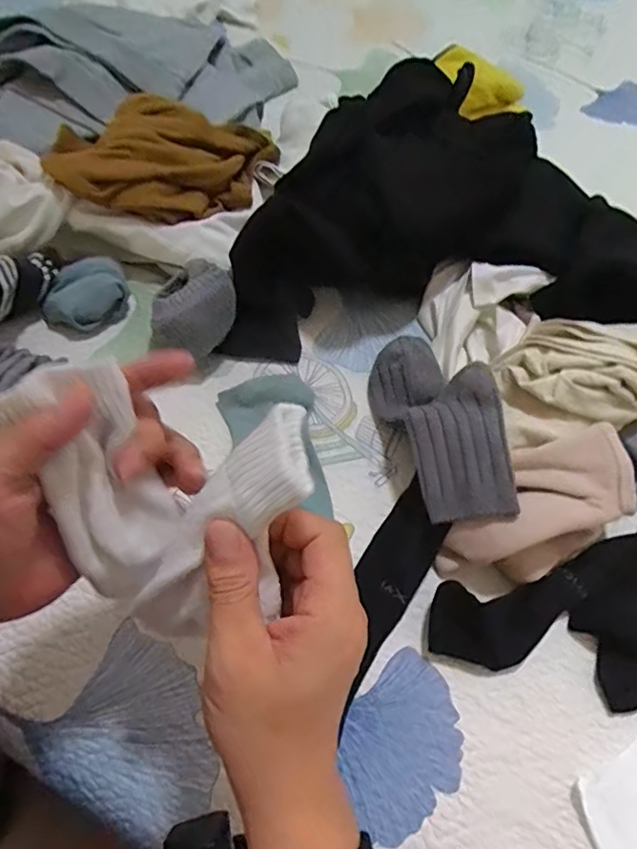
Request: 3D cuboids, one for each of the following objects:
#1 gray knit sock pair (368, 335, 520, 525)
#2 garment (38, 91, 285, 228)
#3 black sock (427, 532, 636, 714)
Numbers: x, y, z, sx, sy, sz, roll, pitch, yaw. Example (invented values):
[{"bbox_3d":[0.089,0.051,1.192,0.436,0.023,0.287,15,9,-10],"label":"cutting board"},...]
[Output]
[{"bbox_3d":[0.116,-0.004,0.522,0.093,0.080,0.216,-11,61,-10],"label":"gray knit sock pair"},{"bbox_3d":[-0.175,-0.297,0.627,0.237,0.069,0.168,4,59,-4],"label":"garment"},{"bbox_3d":[0.207,0.173,0.455,0.220,0.034,0.123,-12,61,-11],"label":"black sock"}]

